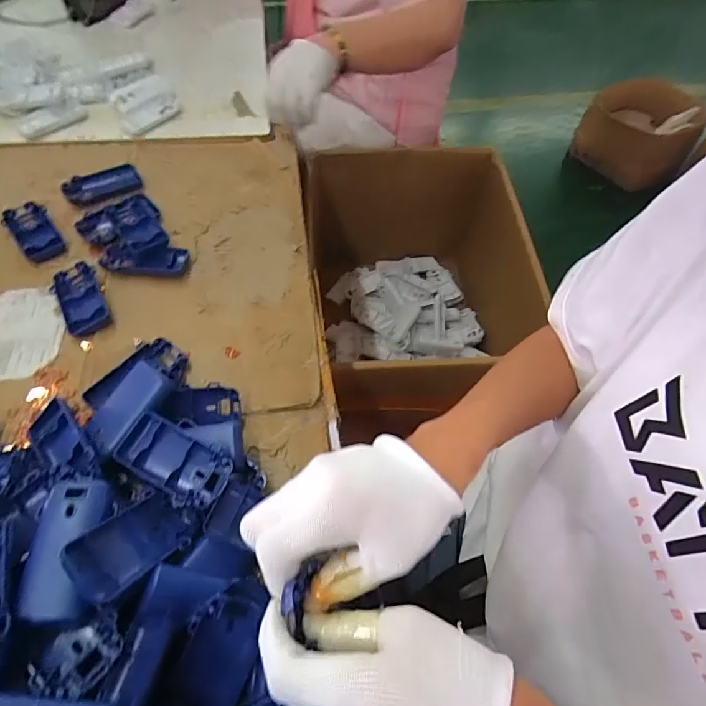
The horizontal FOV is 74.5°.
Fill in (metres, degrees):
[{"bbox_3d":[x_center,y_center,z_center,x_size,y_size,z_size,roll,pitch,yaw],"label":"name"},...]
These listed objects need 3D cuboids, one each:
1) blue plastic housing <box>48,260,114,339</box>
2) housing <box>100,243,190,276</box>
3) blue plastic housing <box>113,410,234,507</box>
[{"bbox_3d":[-0.301,-0.061,0.513,0.045,0.013,0.097,-27,64,-20],"label":"blue plastic housing"},{"bbox_3d":[-0.248,-0.110,0.547,0.095,0.019,0.044,0,58,-5],"label":"housing"},{"bbox_3d":[-0.147,0.088,0.382,0.095,0.015,0.048,24,58,13],"label":"blue plastic housing"}]

